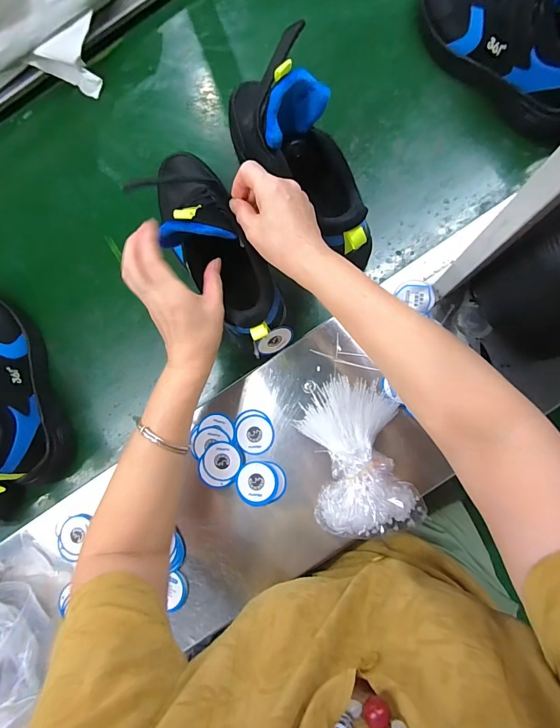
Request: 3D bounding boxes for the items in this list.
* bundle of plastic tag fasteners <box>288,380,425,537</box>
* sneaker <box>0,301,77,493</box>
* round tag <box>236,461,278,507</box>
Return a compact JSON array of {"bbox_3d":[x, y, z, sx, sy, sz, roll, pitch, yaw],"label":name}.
[{"bbox_3d":[0.088,0.105,0.418,0.112,0.033,0.174,-17,71,15],"label":"bundle of plastic tag fasteners"},{"bbox_3d":[-0.384,0.024,0.472,0.091,0.146,0.289,-30,75,8],"label":"sneaker"},{"bbox_3d":[-0.028,0.144,0.428,0.049,0.010,0.050,0,92,8],"label":"round tag"}]

